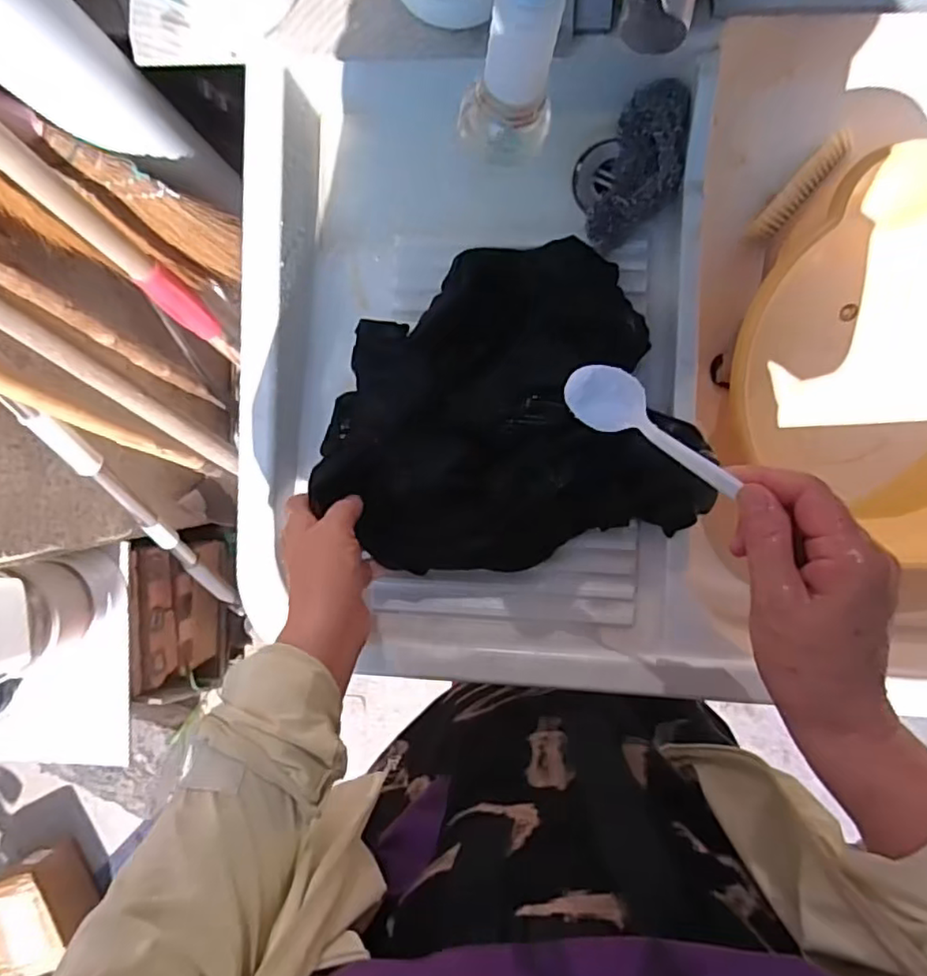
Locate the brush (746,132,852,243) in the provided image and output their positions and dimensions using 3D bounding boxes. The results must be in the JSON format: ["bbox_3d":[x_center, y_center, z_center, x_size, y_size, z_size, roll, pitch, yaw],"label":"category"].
[{"bbox_3d":[0.317,-0.284,0.594,0.023,0.027,0.113,41,95,3],"label":"brush"}]

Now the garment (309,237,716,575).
[{"bbox_3d":[0.026,-0.061,0.498,0.270,0.058,0.241,-14,90,6],"label":"garment"}]

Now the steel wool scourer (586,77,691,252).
[{"bbox_3d":[0.142,-0.251,0.497,0.059,0.042,0.119,18,93,5],"label":"steel wool scourer"}]

